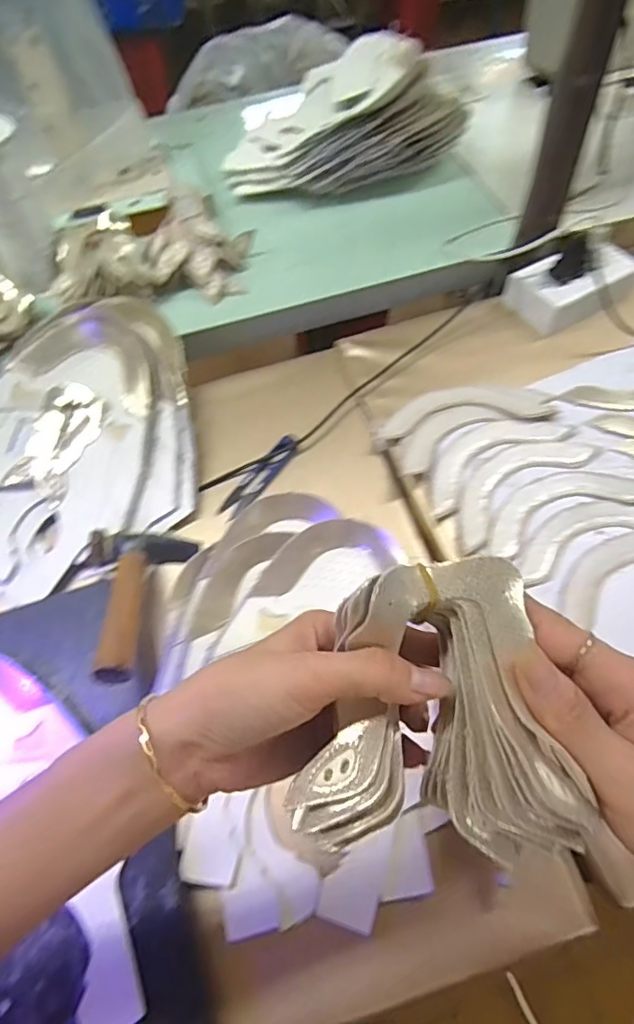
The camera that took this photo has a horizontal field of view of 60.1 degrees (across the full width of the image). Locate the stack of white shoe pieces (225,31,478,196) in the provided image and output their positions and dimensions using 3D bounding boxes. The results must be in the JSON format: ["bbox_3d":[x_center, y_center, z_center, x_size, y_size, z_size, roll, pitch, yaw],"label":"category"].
[{"bbox_3d":[0.023,-0.521,0.709,0.297,0.122,0.243,-10,58,-2],"label":"stack of white shoe pieces"}]

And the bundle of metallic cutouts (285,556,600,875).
[{"bbox_3d":[0.038,0.079,0.218,0.111,0.051,0.102,-10,59,-2],"label":"bundle of metallic cutouts"}]

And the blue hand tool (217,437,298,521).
[{"bbox_3d":[-0.052,-0.035,0.512,0.024,0.004,0.099,29,66,19],"label":"blue hand tool"}]

